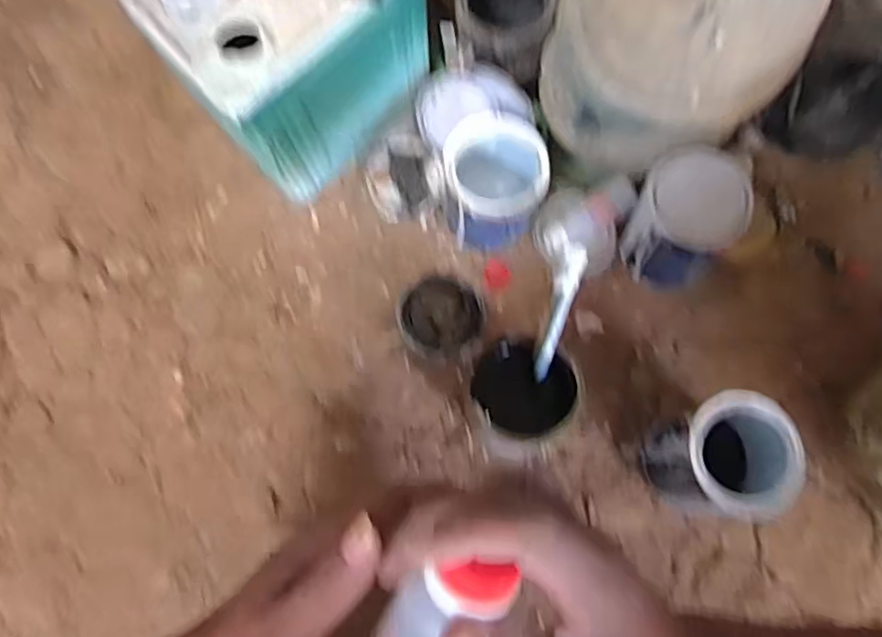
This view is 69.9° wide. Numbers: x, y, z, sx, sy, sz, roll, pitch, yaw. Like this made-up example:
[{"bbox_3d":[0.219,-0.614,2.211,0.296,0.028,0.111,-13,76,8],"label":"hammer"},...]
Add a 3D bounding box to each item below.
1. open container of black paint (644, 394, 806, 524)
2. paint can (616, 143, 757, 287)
[{"bbox_3d":[0.285,0.137,0.662,0.109,0.143,0.110,0,81,-2],"label":"open container of black paint"},{"bbox_3d":[0.267,-0.108,0.709,0.102,0.134,0.119,0,81,-2],"label":"paint can"}]

